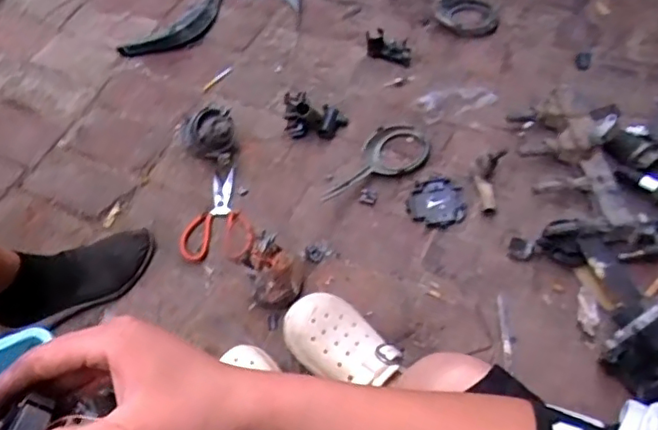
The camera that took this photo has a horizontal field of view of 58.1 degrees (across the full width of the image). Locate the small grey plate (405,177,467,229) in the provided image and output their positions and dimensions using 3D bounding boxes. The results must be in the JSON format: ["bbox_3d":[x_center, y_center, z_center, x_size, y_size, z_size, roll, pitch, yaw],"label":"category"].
[{"bbox_3d":[0.192,-0.020,1.063,0.097,0.009,0.098,-5,66,11],"label":"small grey plate"}]

